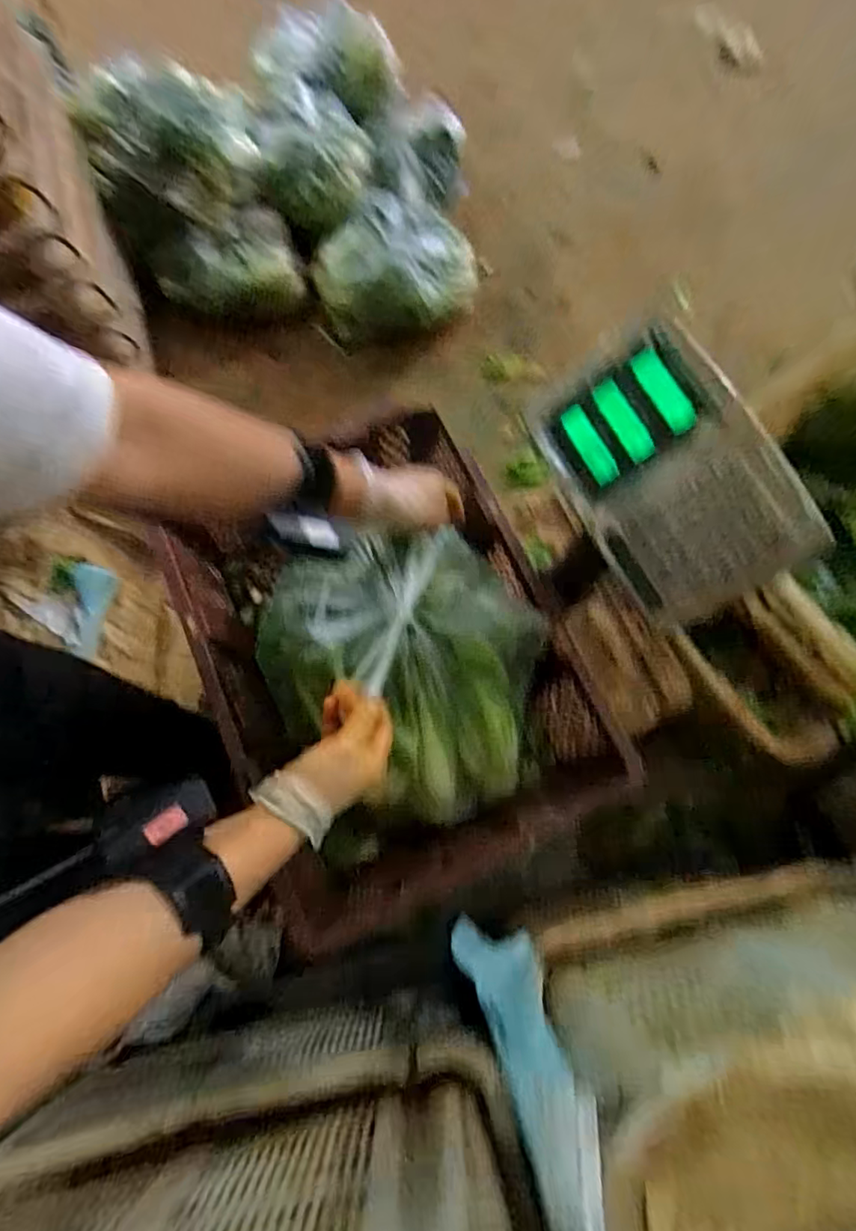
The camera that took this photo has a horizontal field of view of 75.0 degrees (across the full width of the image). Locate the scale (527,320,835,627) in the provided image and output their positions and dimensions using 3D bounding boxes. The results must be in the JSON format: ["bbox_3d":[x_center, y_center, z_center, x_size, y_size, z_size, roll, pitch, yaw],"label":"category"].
[{"bbox_3d":[0.199,-0.119,0.471,0.146,0.041,0.231,-36,73,35],"label":"scale"}]

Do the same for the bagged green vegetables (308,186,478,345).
[{"bbox_3d":[-0.079,-0.847,1.386,0.396,0.222,0.241,3,75,0],"label":"bagged green vegetables"}]

